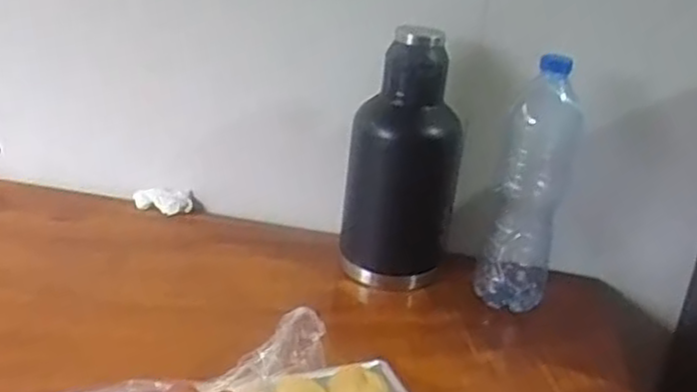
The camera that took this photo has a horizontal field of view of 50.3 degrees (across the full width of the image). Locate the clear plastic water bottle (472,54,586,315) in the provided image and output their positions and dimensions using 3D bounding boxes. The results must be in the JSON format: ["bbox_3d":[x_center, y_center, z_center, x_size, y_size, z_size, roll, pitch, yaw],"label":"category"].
[{"bbox_3d":[0.202,-0.008,0.817,0.077,0.275,0.067,14,23,19],"label":"clear plastic water bottle"}]

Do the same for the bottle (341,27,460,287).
[{"bbox_3d":[0.061,-0.036,0.829,0.093,0.280,0.091,-4,24,-24],"label":"bottle"}]

